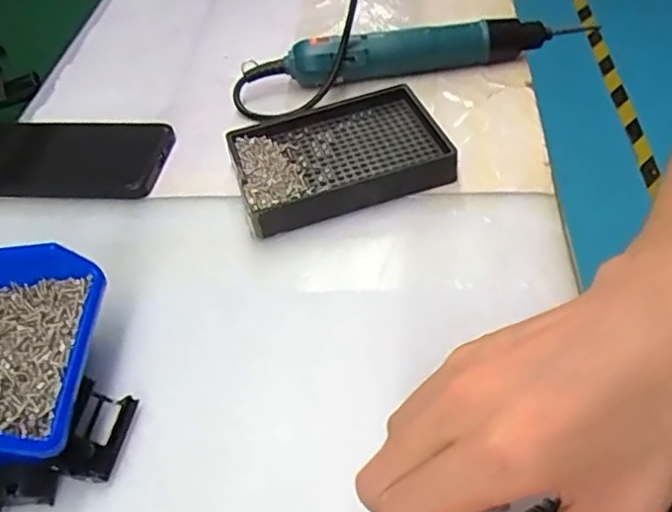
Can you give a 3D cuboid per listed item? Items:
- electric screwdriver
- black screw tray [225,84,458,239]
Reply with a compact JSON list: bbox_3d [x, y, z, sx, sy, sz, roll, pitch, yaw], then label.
[{"bbox_3d":[0.075,-0.165,0.492,0.229,0.036,0.030,-9,49,-1],"label":"electric screwdriver"},{"bbox_3d":[0.002,-0.069,0.418,0.140,0.024,0.096,-17,50,-8],"label":"black screw tray"}]

